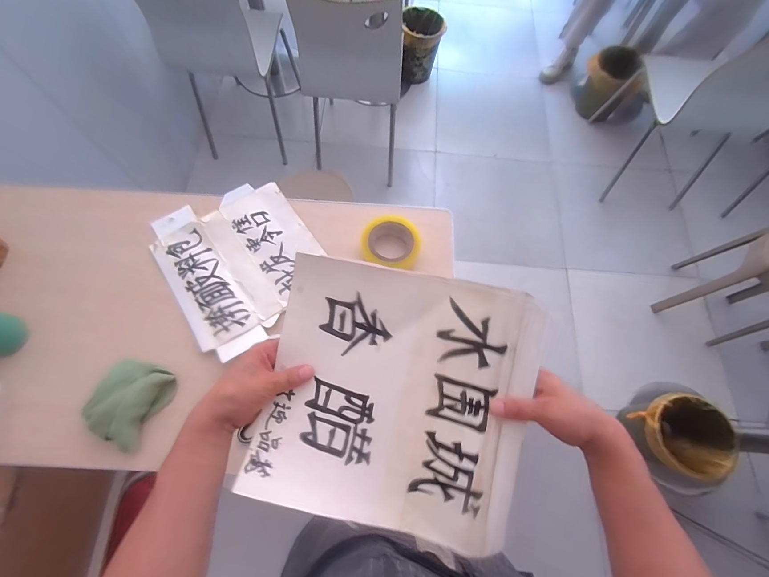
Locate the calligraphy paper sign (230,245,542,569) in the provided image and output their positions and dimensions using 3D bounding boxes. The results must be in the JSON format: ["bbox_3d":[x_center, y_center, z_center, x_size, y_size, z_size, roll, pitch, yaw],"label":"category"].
[{"bbox_3d":[0.010,0.117,0.386,0.284,0.029,0.271,12,84,8],"label":"calligraphy paper sign"}]

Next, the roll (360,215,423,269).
[{"bbox_3d":[0.014,-0.090,0.707,0.116,0.047,0.110,0,69,-1],"label":"roll"}]

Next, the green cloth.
[{"bbox_3d":[-0.435,0.194,0.594,0.094,0.041,0.135,22,70,7],"label":"green cloth"}]

